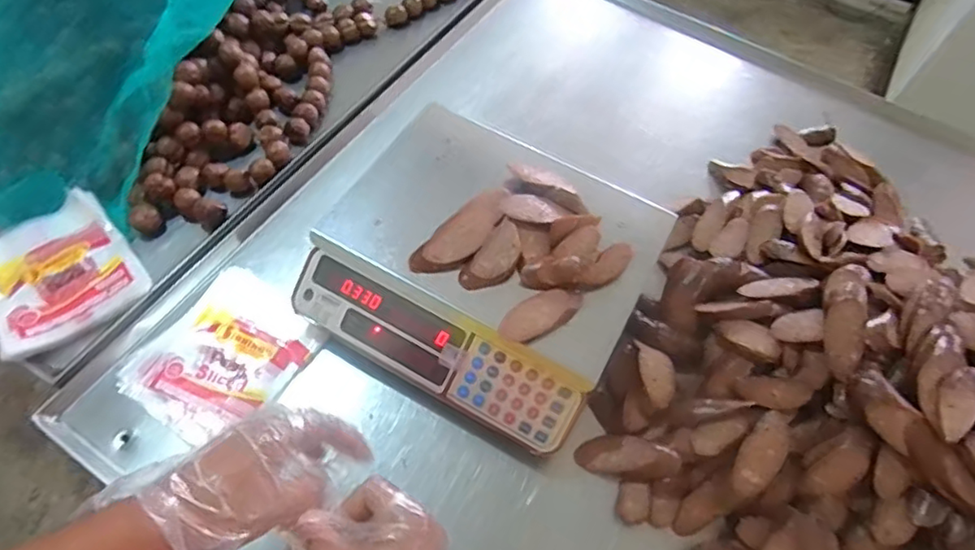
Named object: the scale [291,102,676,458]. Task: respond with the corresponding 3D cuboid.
[{"bbox_3d":[-0.002,-0.012,0.699,0.343,0.123,0.309,28,62,12],"label":"scale"}]

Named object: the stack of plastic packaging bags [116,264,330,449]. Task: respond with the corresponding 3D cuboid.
[{"bbox_3d":[-0.308,0.095,0.693,0.158,0.017,0.185,35,64,15],"label":"stack of plastic packaging bags"}]

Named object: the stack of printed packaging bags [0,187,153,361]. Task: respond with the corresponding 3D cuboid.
[{"bbox_3d":[-0.519,-0.005,0.715,0.159,0.031,0.188,-33,67,-20],"label":"stack of printed packaging bags"}]

